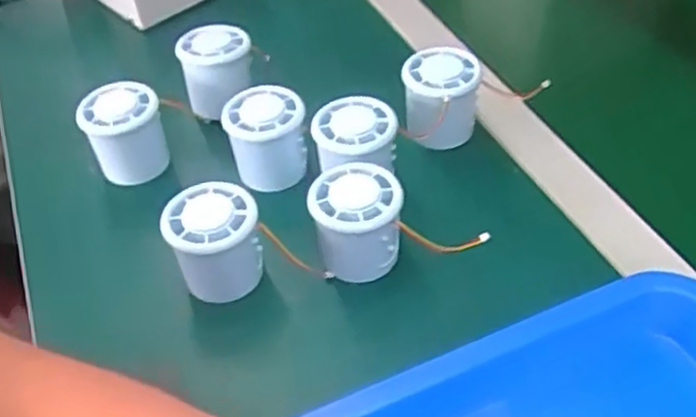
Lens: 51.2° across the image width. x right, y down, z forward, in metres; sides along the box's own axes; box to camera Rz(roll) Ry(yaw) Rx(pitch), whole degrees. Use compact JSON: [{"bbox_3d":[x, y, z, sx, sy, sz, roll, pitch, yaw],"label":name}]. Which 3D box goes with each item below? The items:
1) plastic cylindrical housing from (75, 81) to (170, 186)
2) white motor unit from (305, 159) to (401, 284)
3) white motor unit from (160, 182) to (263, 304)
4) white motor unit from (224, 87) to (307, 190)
[{"bbox_3d":[-0.165,-0.053,0.542,0.054,0.066,0.052,-2,46,2],"label":"plastic cylindrical housing"},{"bbox_3d":[0.005,0.010,0.463,0.058,0.056,0.053,-11,46,-6],"label":"white motor unit"},{"bbox_3d":[-0.083,0.024,0.456,0.056,0.058,0.059,-15,46,-10],"label":"white motor unit"},{"bbox_3d":[-0.058,-0.050,0.526,0.054,0.061,0.047,-4,46,1],"label":"white motor unit"}]

